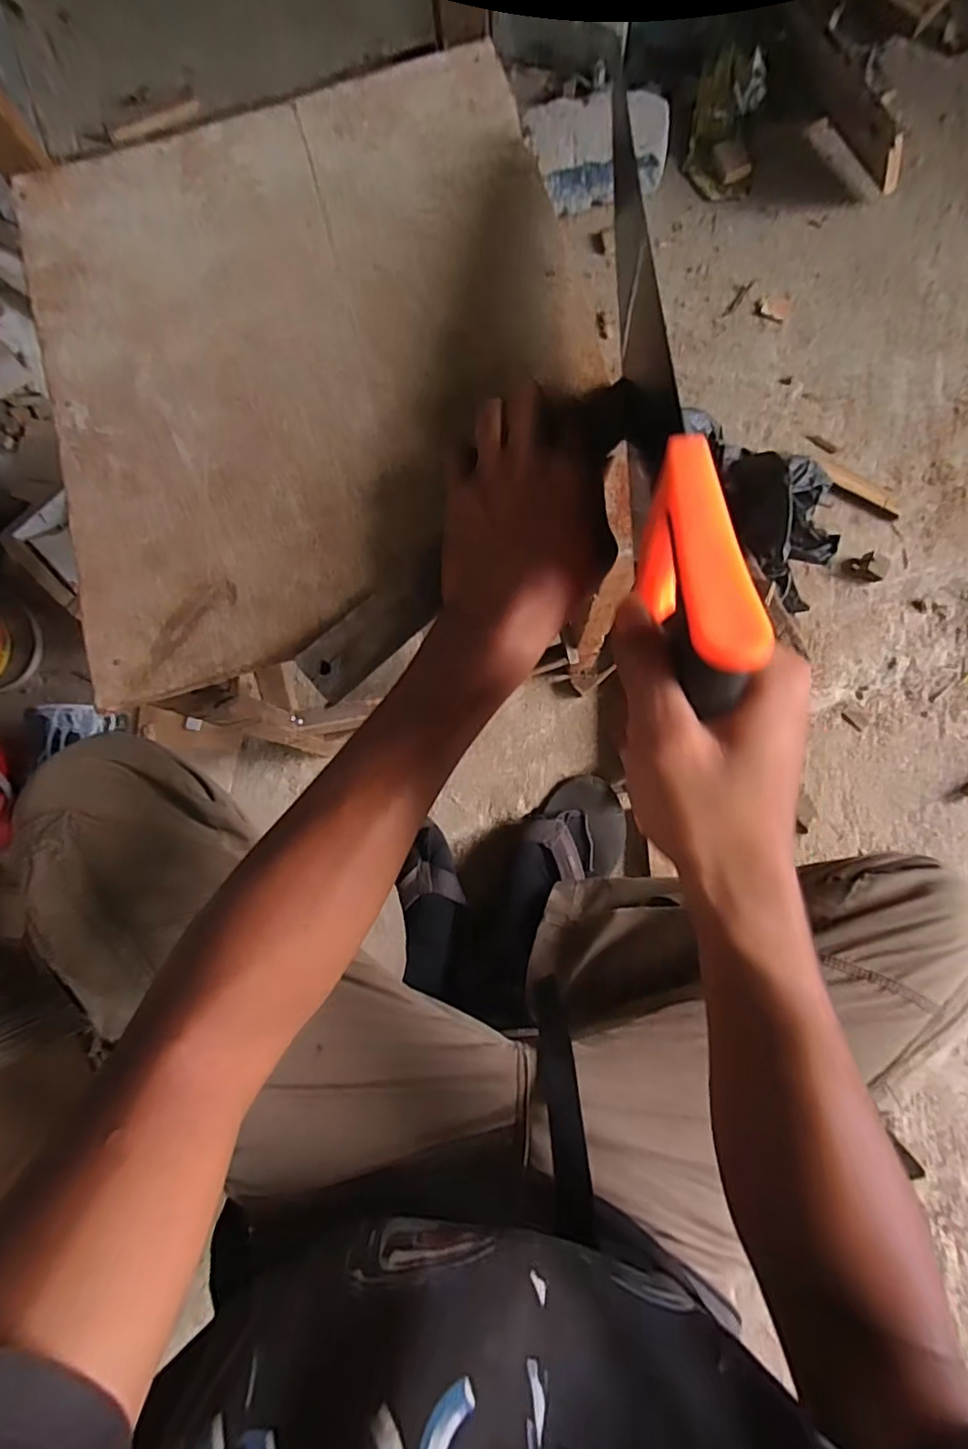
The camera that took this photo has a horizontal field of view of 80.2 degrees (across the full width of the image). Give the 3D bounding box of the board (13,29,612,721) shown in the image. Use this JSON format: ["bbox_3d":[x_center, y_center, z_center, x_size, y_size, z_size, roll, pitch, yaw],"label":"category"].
[{"bbox_3d":[-0.107,-0.238,0.361,0.333,0.009,0.378,-15,81,0],"label":"board"}]

